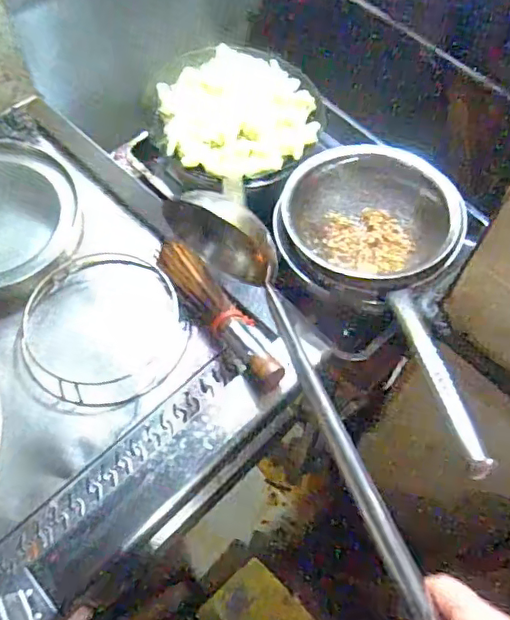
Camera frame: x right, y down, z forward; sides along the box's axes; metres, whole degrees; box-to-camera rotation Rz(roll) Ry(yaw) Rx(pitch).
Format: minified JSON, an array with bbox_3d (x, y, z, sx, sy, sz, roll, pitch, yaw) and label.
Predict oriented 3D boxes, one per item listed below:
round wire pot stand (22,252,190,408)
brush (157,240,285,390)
[{"bbox_3d":[-0.228,0.023,0.869,0.220,0.032,0.241,0,59,0],"label":"round wire pot stand"},{"bbox_3d":[-0.052,-0.003,0.836,0.058,0.054,0.288,-32,64,-18],"label":"brush"}]

